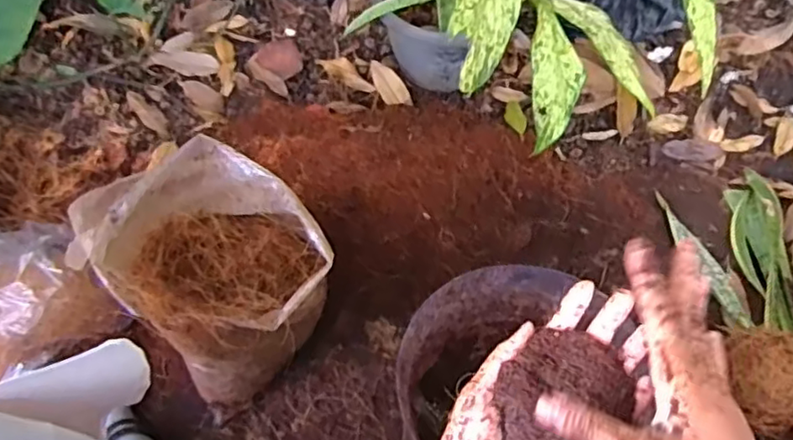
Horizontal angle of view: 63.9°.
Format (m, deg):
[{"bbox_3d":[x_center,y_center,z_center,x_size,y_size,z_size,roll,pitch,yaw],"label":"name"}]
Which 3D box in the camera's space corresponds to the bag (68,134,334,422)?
[{"bbox_3d":[-0.204,0.082,0.763,0.236,0.286,0.198,38,66,22],"label":"bag"}]

